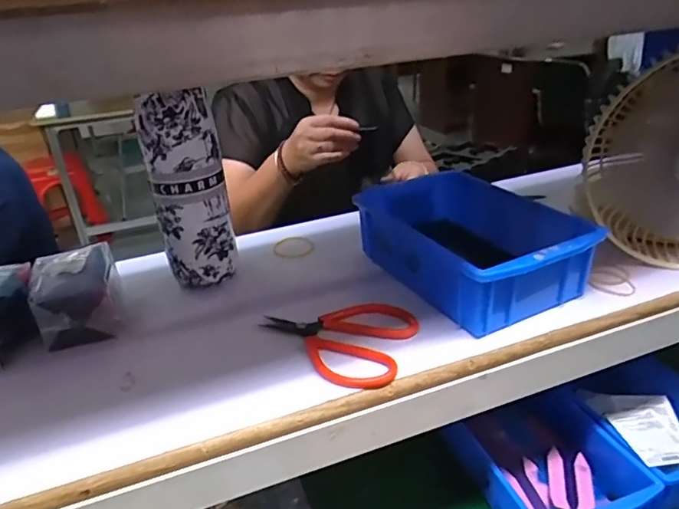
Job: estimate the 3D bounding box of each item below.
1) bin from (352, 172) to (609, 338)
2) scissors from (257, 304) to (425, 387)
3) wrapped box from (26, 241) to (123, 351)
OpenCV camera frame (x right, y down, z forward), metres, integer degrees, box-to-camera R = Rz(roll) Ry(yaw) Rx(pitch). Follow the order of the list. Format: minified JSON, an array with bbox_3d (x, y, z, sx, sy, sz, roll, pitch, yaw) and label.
[{"bbox_3d":[0.115,-0.010,0.484,0.129,0.062,0.195,-18,28,-26],"label":"bin"},{"bbox_3d":[-0.005,0.068,0.424,0.119,0.014,0.092,7,27,23],"label":"scissors"},{"bbox_3d":[-0.227,0.035,0.463,0.067,0.054,0.098,-15,27,-22],"label":"wrapped box"}]

